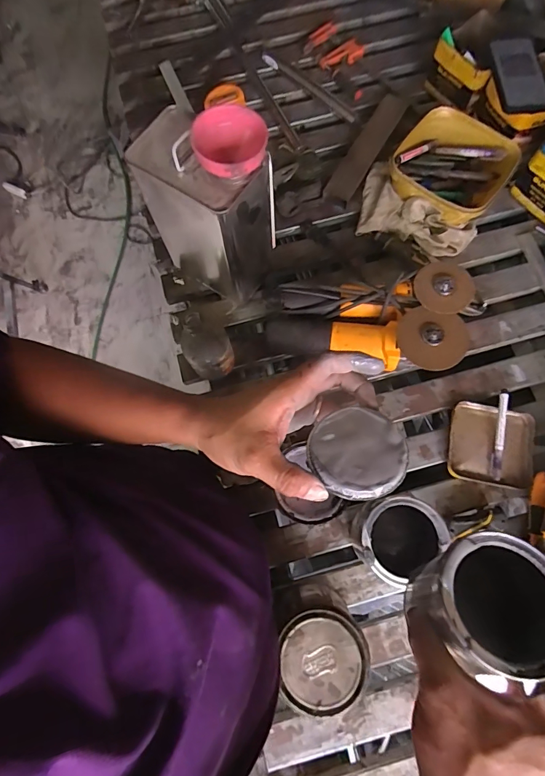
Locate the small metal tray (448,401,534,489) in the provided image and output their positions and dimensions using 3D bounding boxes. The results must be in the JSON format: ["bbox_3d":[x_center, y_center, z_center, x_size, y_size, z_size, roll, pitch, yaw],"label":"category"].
[{"bbox_3d":[0.330,0.085,0.613,0.117,0.012,0.117,11,75,5],"label":"small metal tray"}]

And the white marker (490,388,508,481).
[{"bbox_3d":[0.338,0.068,0.604,0.015,0.017,0.134,11,75,5],"label":"white marker"}]

